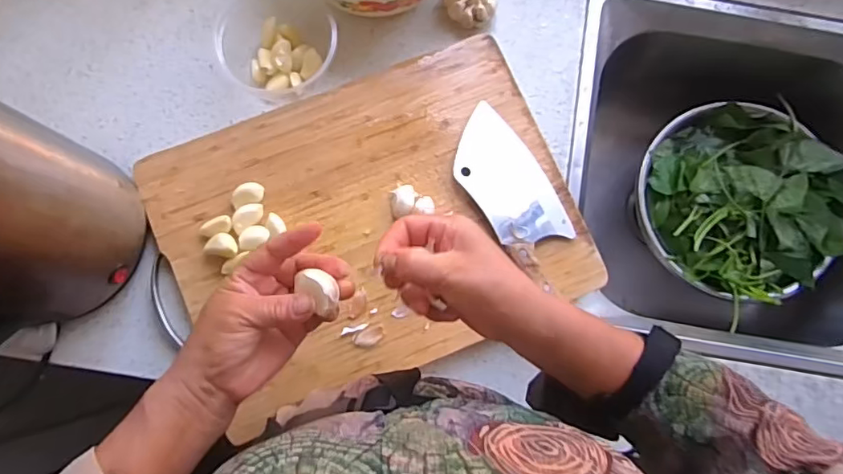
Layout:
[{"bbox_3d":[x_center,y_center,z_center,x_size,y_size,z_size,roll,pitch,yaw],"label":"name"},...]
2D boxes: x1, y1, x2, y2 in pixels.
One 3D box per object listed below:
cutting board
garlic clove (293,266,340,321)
[{"bbox_3d":[-0.048,-0.016,0.537,0.386,0.040,0.286,-22,83,-6],"label":"cutting board"},{"bbox_3d":[-0.067,0.038,0.367,0.020,0.017,0.034,-43,85,-8],"label":"garlic clove"}]

